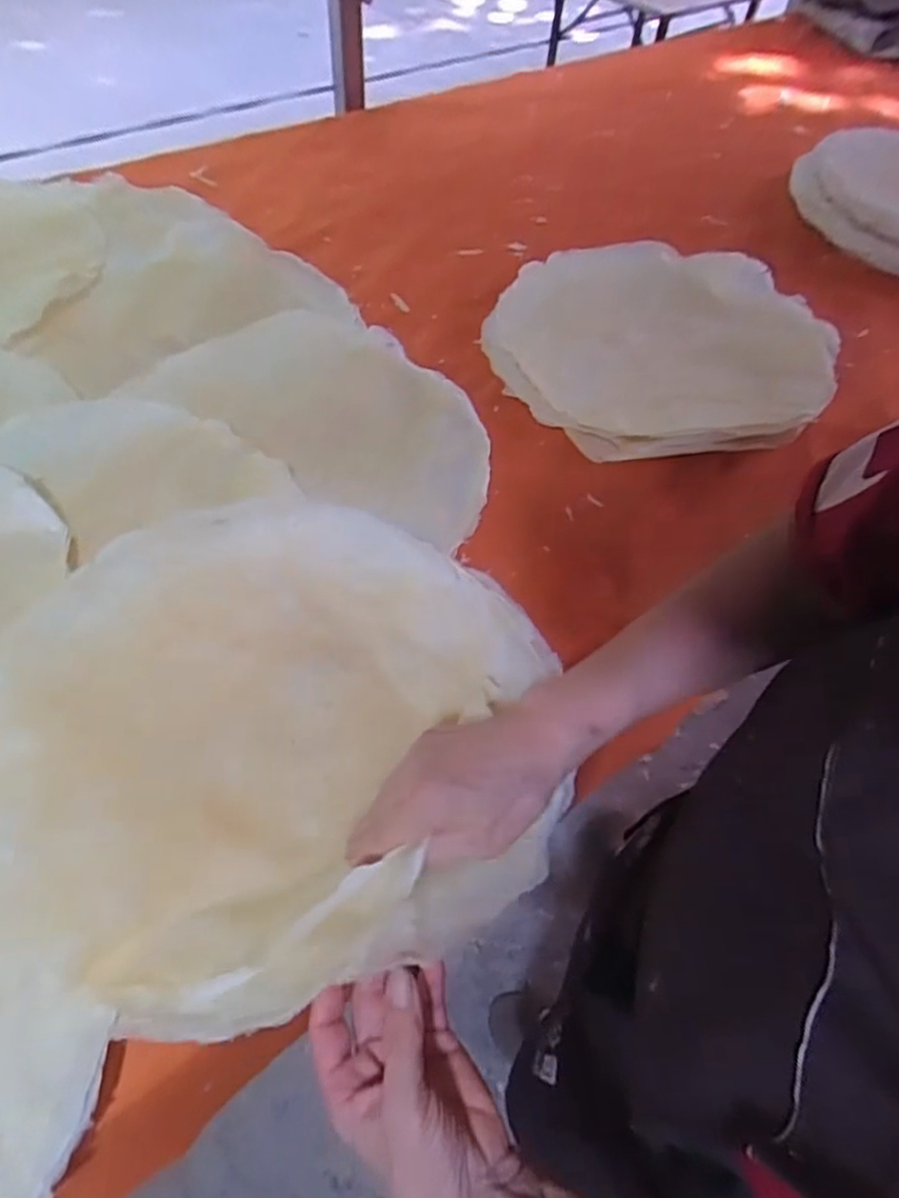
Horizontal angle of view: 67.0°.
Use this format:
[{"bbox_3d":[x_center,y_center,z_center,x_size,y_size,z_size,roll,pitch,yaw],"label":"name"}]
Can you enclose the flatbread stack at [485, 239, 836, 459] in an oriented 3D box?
[{"bbox_3d":[0.238,-0.291,0.752,0.346,0.024,0.366,38,61,19],"label":"flatbread stack"}]

